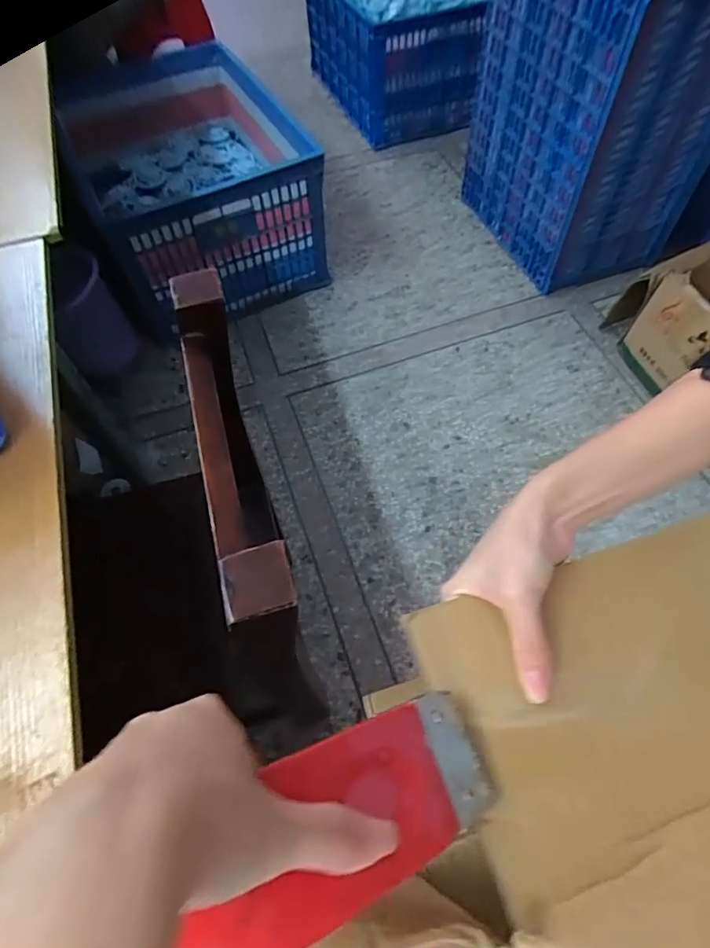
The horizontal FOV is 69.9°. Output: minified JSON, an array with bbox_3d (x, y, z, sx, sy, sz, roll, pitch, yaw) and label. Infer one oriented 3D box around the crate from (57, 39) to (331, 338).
[{"bbox_3d":[-0.514,-0.915,1.632,0.616,0.413,0.846,-25,64,-13],"label":"crate"}]

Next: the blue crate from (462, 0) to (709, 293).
[{"bbox_3d":[0.703,-1.090,1.503,0.526,0.796,0.651,-23,63,-12],"label":"blue crate"}]

